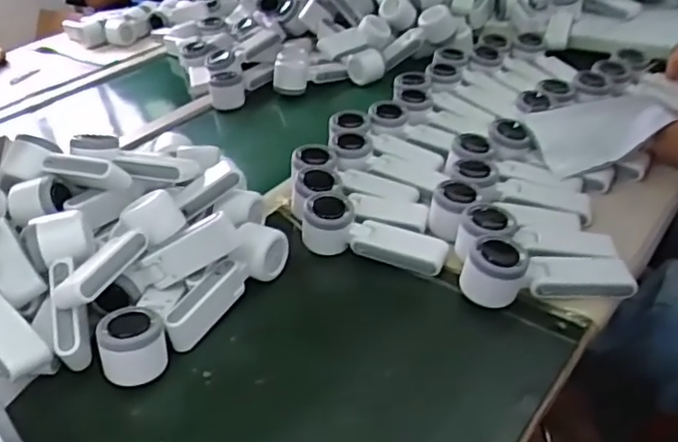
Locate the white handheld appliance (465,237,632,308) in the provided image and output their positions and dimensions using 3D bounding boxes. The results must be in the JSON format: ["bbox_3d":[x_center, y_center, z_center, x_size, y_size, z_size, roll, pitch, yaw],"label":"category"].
[{"bbox_3d":[0.204,0.050,0.628,0.162,0.053,0.050,0,37,7],"label":"white handheld appliance"}]

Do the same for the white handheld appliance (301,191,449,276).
[{"bbox_3d":[0.039,0.009,0.711,0.166,0.054,0.061,9,39,19],"label":"white handheld appliance"}]

